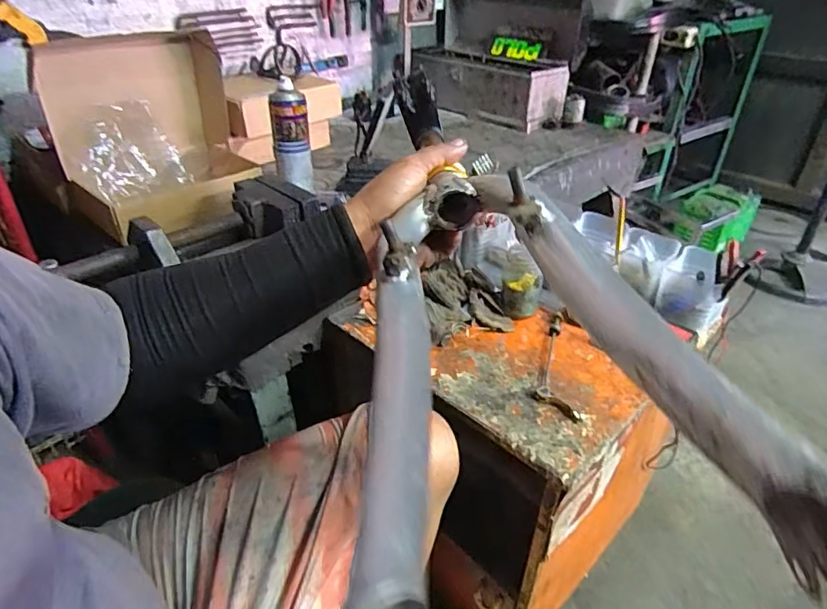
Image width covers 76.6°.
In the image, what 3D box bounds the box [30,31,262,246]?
[{"bbox_3d":[-0.441,-0.291,0.881,0.288,0.242,0.218,-18,39,-24],"label":"box"}]

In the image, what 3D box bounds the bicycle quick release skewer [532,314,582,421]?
[{"bbox_3d":[0.192,0.079,0.733,0.054,0.018,0.226,6,37,4],"label":"bicycle quick release skewer"}]

